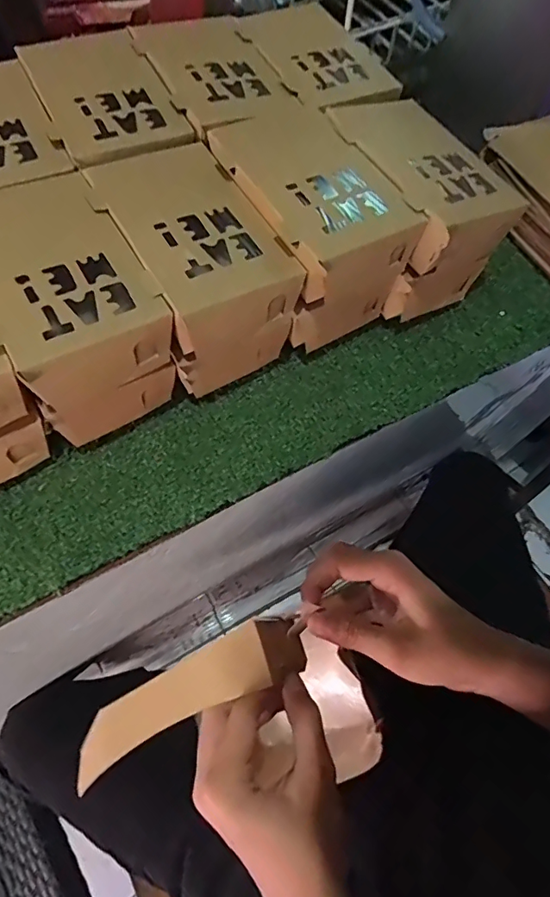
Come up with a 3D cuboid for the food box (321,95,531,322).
[{"bbox_3d":[0.108,-0.195,0.406,0.098,0.113,0.151,-27,68,-15],"label":"food box"}]

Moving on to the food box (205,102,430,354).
[{"bbox_3d":[0.023,-0.167,0.386,0.094,0.114,0.154,-30,70,-17],"label":"food box"}]

